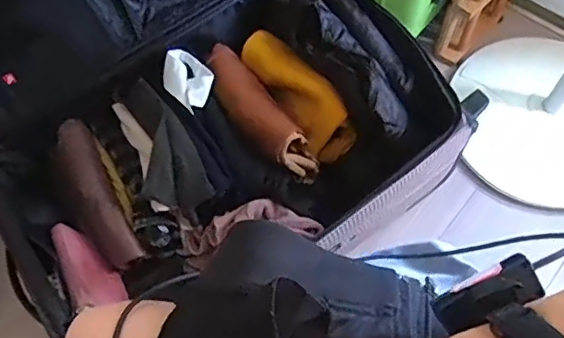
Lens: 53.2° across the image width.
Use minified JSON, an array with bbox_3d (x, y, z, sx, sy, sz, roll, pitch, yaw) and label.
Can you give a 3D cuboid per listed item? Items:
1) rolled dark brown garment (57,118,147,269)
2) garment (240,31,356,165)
[{"bbox_3d":[-0.319,0.047,0.948,0.093,0.086,0.249,-25,66,-10],"label":"rolled dark brown garment"},{"bbox_3d":[0.027,-0.129,1.003,0.077,0.112,0.251,-37,68,-15],"label":"garment"}]

